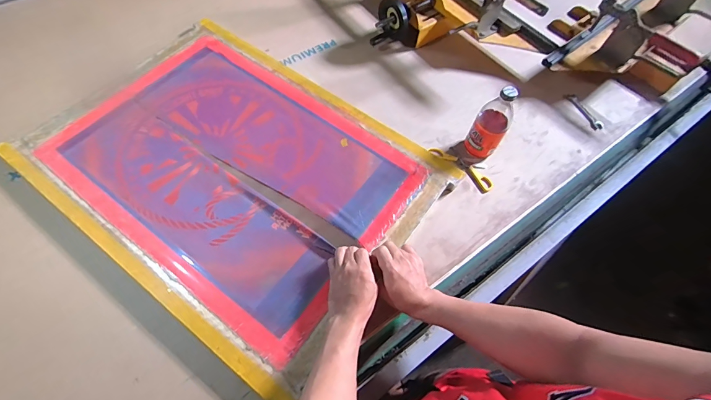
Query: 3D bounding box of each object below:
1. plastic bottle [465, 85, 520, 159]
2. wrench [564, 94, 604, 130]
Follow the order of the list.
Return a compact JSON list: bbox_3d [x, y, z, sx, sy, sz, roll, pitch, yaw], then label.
[{"bbox_3d":[0.272,-0.152,0.698,0.066,0.171,0.058,29,65,11],"label":"plastic bottle"},{"bbox_3d":[0.548,-0.212,0.833,0.031,0.008,0.110,-26,73,-8],"label":"wrench"}]

